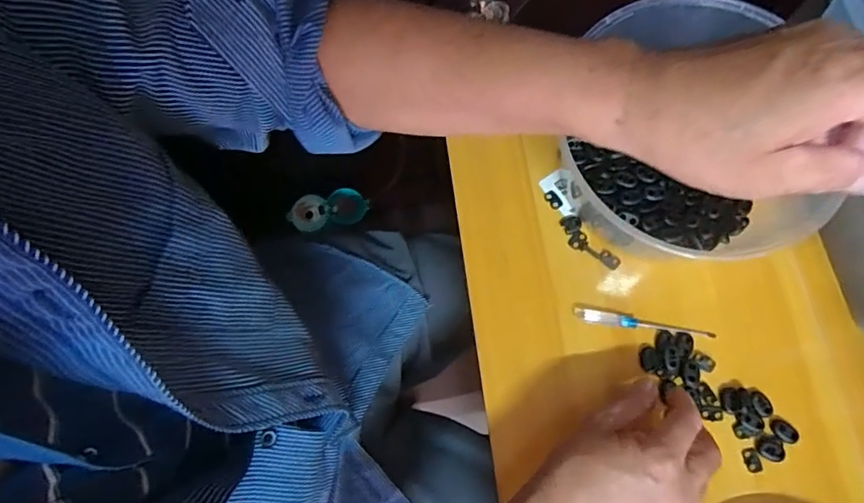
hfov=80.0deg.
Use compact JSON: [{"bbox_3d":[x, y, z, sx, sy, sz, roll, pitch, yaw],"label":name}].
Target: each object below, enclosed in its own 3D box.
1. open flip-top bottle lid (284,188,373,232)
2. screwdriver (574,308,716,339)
[{"bbox_3d":[-0.165,-0.066,0.817,0.128,0.023,0.056,-8,107,6],"label":"open flip-top bottle lid"},{"bbox_3d":[0.187,0.065,0.454,0.119,0.009,0.012,8,75,4],"label":"screwdriver"}]

